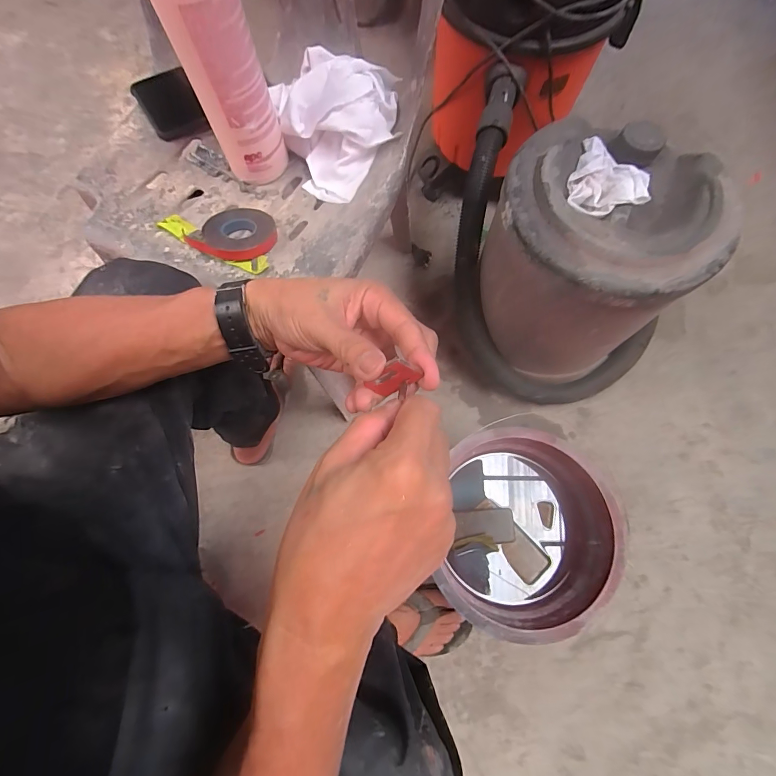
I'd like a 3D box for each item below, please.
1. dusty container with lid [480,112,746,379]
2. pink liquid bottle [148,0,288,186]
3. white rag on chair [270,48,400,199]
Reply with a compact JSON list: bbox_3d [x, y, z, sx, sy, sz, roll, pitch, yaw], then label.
[{"bbox_3d":[0.307,-0.198,0.631,0.266,0.314,0.275,0,72,0],"label":"dusty container with lid"},{"bbox_3d":[-0.170,-0.328,0.391,0.071,0.236,0.064,11,73,4],"label":"pink liquid bottle"},{"bbox_3d":[-0.066,-0.338,0.490,0.162,0.063,0.181,-6,73,-2],"label":"white rag on chair"}]

